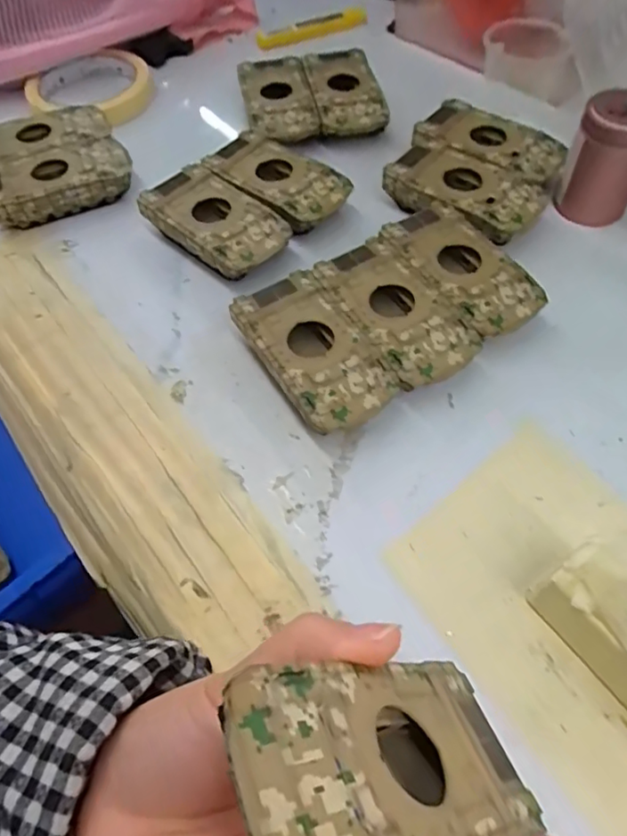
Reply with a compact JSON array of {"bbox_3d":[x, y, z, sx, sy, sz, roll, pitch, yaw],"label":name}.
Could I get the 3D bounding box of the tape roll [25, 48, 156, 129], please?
[{"bbox_3d":[-0.181,-0.270,0.472,0.098,0.021,0.098,-1,57,1],"label":"tape roll"}]

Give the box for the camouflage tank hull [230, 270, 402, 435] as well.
[{"bbox_3d":[0.000,-0.031,0.304,0.049,0.027,0.095,-27,60,-15],"label":"camouflage tank hull"}]

